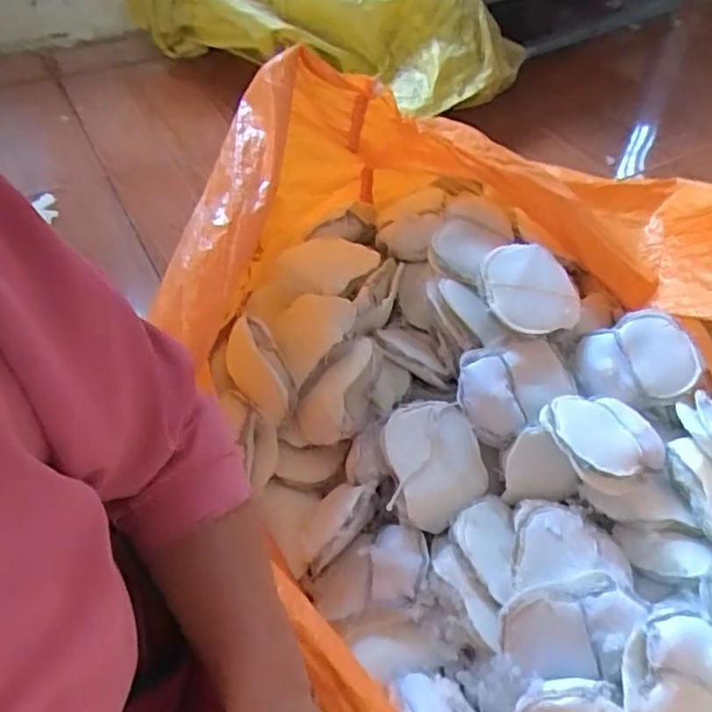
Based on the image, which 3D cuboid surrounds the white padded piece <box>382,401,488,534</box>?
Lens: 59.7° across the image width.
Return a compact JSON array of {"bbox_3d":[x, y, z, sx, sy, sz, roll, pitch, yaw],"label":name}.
[{"bbox_3d":[0.115,0.152,0.886,0.147,0.049,0.183,-2,75,0],"label":"white padded piece"}]

